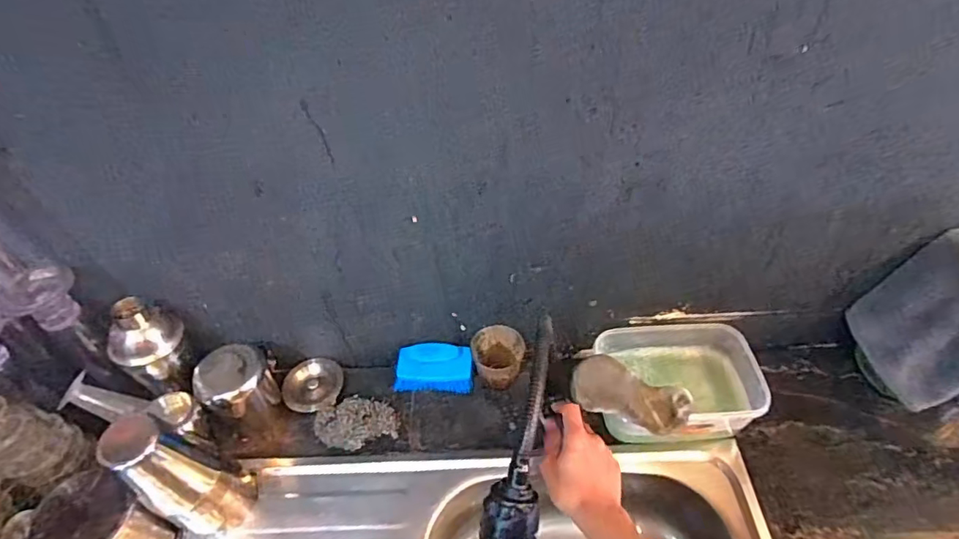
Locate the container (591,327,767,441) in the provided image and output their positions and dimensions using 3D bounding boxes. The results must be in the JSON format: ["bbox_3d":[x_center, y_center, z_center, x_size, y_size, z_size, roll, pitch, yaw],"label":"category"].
[{"bbox_3d":[0.260,0.149,0.706,0.189,0.095,0.154,-9,47,-5],"label":"container"}]

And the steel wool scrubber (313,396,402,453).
[{"bbox_3d":[-0.165,0.211,0.710,0.103,0.058,0.064,-12,47,-7],"label":"steel wool scrubber"}]

